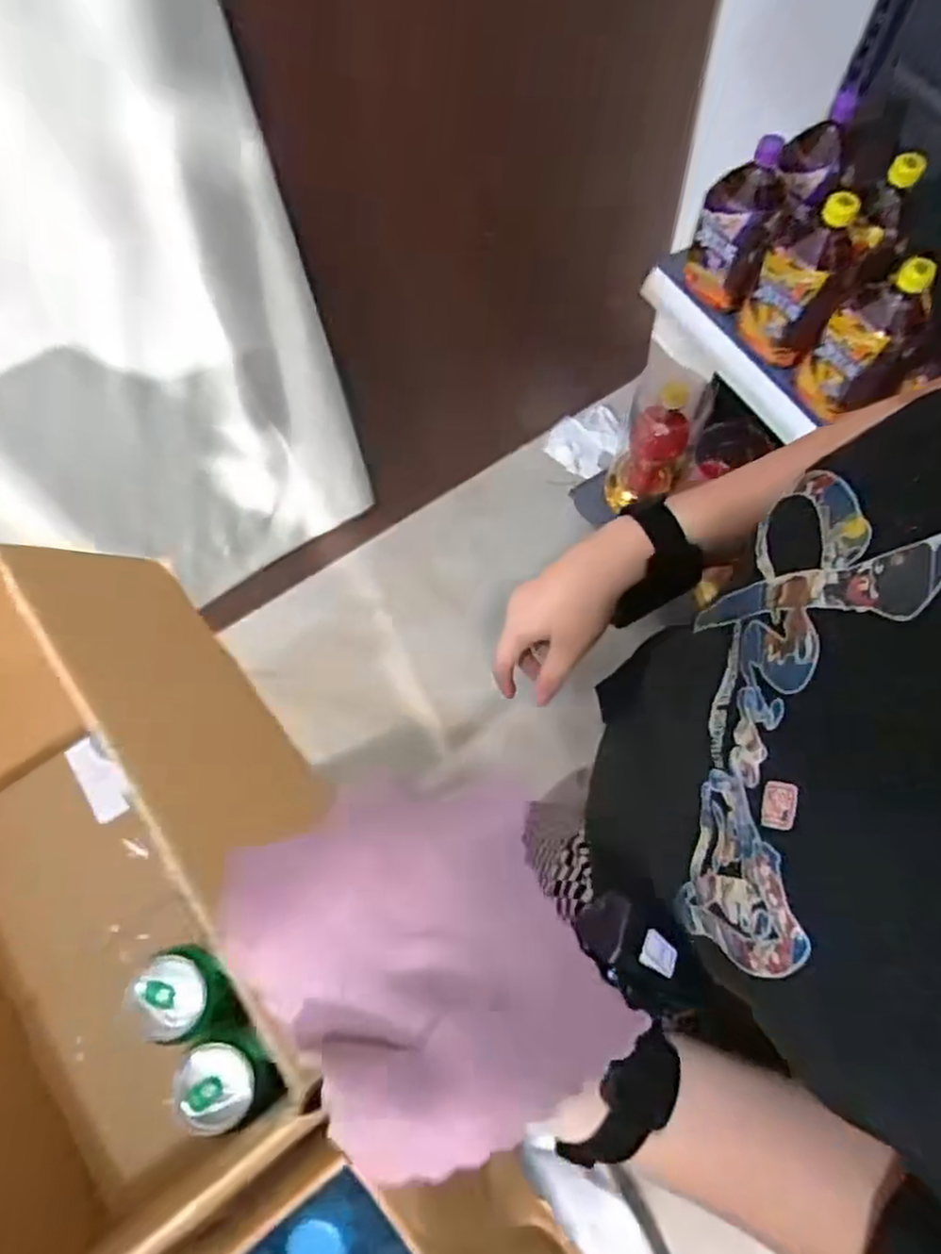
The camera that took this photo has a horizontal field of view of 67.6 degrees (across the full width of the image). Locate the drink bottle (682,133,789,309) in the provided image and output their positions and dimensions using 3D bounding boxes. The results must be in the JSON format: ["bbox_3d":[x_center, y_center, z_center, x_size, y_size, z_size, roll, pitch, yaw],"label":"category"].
[{"bbox_3d":[0.310,-0.471,0.822,0.084,0.167,0.095,18,71,7],"label":"drink bottle"}]

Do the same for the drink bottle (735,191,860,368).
[{"bbox_3d":[0.373,-0.392,0.791,0.093,0.174,0.100,22,72,9],"label":"drink bottle"}]

